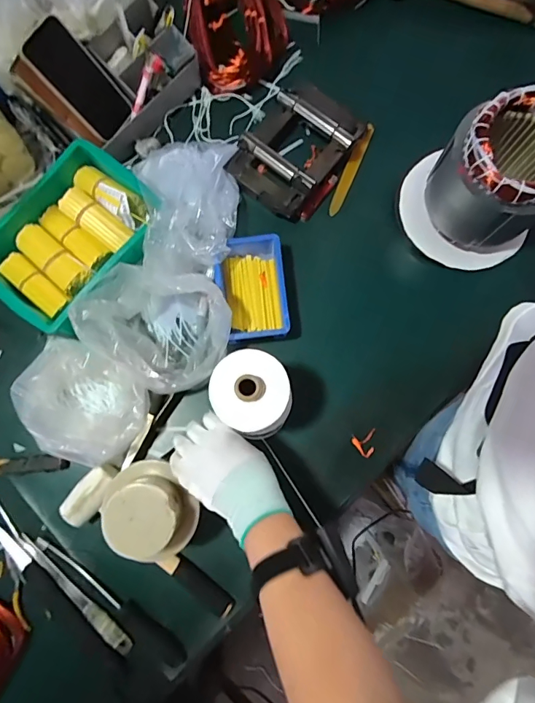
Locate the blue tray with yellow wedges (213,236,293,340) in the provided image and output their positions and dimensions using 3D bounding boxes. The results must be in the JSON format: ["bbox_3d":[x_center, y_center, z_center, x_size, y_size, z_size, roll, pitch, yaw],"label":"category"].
[{"bbox_3d":[-0.021,-0.086,0.618,0.095,0.055,0.147,-6,80,-2],"label":"blue tray with yellow wedges"}]

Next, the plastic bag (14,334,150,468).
[{"bbox_3d":[-0.239,0.071,0.574,0.147,0.093,0.134,39,82,6],"label":"plastic bag"}]

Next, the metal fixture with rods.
[{"bbox_3d":[0.048,-0.312,0.659,0.146,0.049,0.199,38,82,6],"label":"metal fixture with rods"}]

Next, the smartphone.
[{"bbox_3d":[-0.257,-0.372,0.587,0.012,0.139,0.074,31,83,44],"label":"smartphone"}]

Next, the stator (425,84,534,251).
[{"bbox_3d":[0.295,-0.228,0.555,0.140,0.159,0.135,0,80,0],"label":"stator"}]

